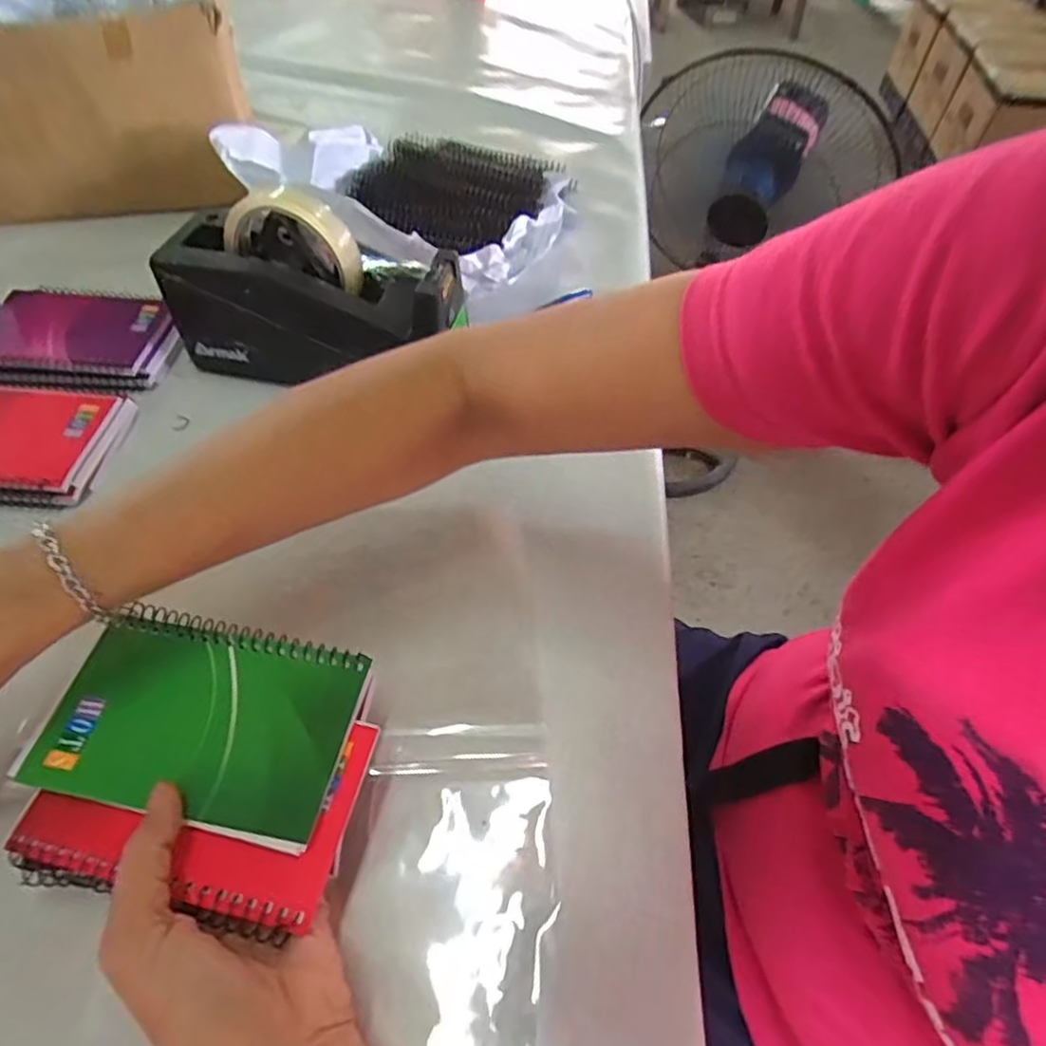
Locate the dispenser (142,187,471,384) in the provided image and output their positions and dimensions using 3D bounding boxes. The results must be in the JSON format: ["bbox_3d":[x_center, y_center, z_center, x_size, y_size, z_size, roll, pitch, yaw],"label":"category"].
[{"bbox_3d":[-0.142,-0.157,0.453,0.194,0.115,0.062,10,53,5],"label":"dispenser"}]

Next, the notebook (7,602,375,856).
[{"bbox_3d":[-0.142,0.085,0.290,0.129,0.010,0.085,12,52,5],"label":"notebook"}]

